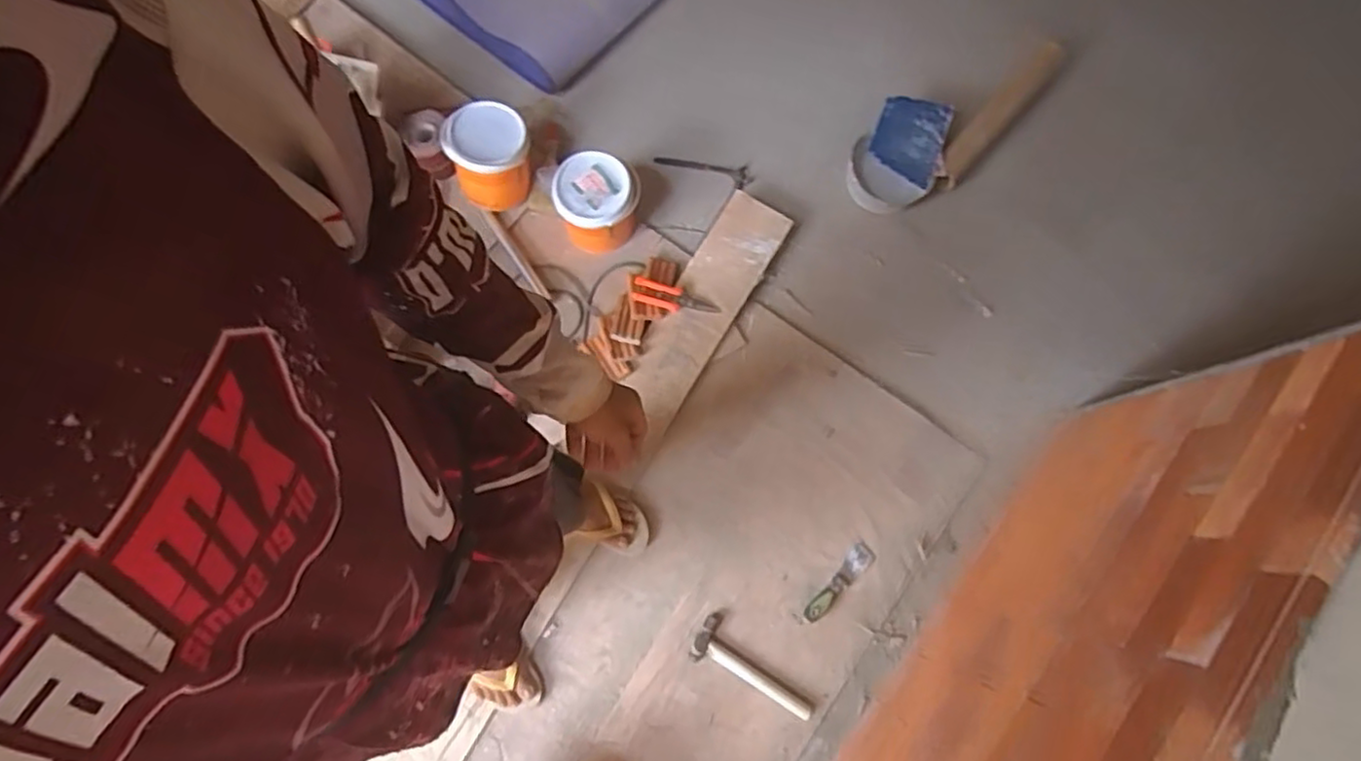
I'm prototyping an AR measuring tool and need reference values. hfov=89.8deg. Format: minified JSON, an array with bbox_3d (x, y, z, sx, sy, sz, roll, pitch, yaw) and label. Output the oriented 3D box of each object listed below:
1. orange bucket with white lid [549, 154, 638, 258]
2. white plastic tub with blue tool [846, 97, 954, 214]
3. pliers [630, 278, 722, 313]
[{"bbox_3d":[-0.175,-0.364,1.447,0.165,0.185,0.153,0,76,0],"label":"orange bucket with white lid"},{"bbox_3d":[0.488,-0.508,1.544,0.195,0.090,0.260,18,77,4],"label":"white plastic tub with blue tool"},{"bbox_3d":[-0.010,-0.171,1.435,0.182,0.021,0.051,13,76,-12],"label":"pliers"}]

